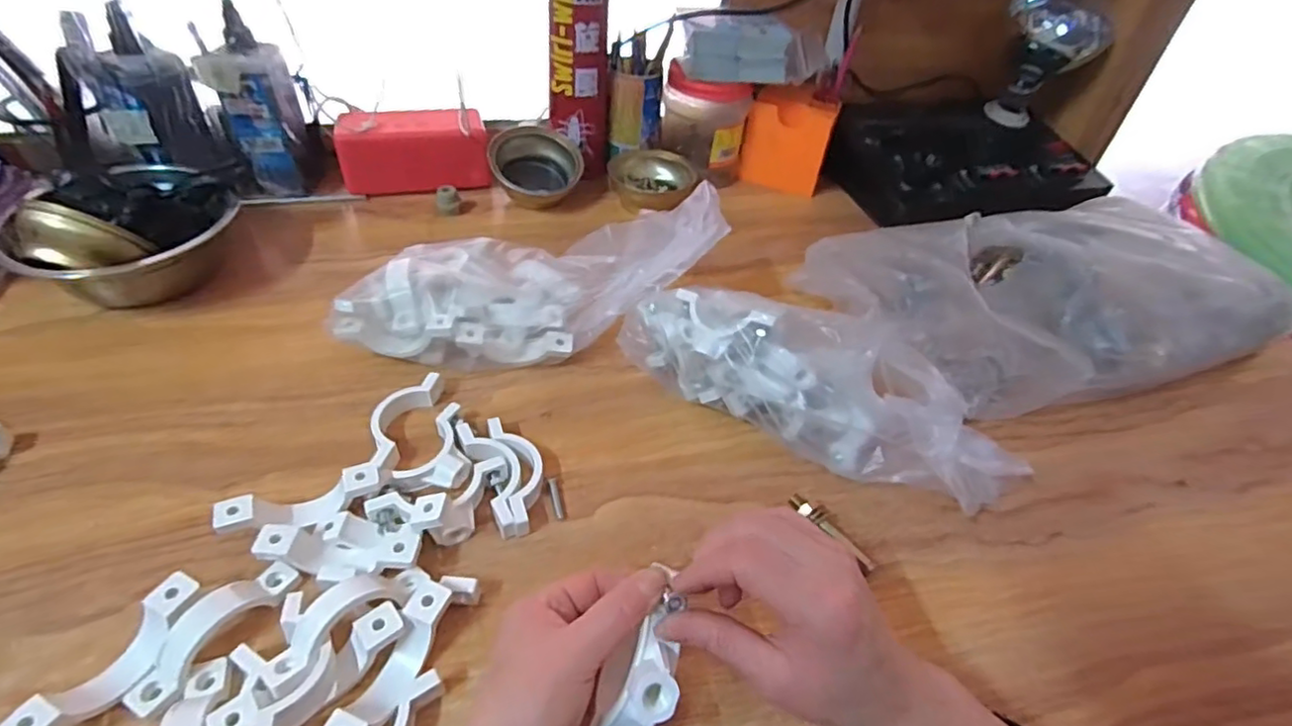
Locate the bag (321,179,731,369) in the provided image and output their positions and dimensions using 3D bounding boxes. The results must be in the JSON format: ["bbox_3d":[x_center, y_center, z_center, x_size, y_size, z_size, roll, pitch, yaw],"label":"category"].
[{"bbox_3d":[-0.087,-0.065,0.509,0.299,0.074,0.105,-16,47,-5],"label":"bag"}]

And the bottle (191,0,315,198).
[{"bbox_3d":[-0.381,-0.246,0.612,0.074,0.151,0.056,-18,49,-24],"label":"bottle"}]

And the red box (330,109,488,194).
[{"bbox_3d":[-0.248,-0.225,0.672,0.149,0.075,0.062,-6,45,-13],"label":"red box"}]

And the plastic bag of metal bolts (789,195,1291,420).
[{"bbox_3d":[0.376,-0.061,0.573,0.422,0.087,0.210,-10,47,-17],"label":"plastic bag of metal bolts"}]

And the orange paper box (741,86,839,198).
[{"bbox_3d":[0.169,-0.269,0.748,0.097,0.096,0.075,14,44,7],"label":"orange paper box"}]

